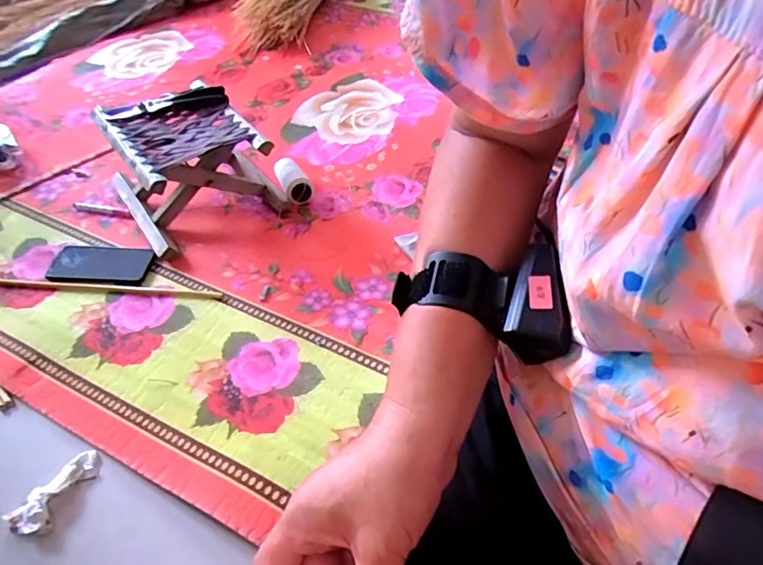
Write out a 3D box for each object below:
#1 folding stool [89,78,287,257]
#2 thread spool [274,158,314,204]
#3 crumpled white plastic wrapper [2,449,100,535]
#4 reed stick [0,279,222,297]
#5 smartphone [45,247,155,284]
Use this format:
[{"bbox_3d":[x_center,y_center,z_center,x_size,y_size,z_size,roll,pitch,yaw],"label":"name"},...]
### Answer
[{"bbox_3d":[-0.346,-0.222,0.924,0.262,0.174,0.262,-27,55,-22],"label":"folding stool"},{"bbox_3d":[-0.173,-0.203,0.989,0.055,0.062,0.098,-22,53,-19],"label":"thread spool"},{"bbox_3d":[-0.390,0.249,0.603,0.046,0.017,0.107,25,53,19],"label":"crumpled white plastic wrapper"},{"bbox_3d":[-0.453,0.009,0.811,0.382,0.004,0.018,4,49,2],"label":"reed stick"},{"bbox_3d":[-0.477,-0.030,0.852,0.167,0.008,0.076,2,49,1],"label":"smartphone"}]

